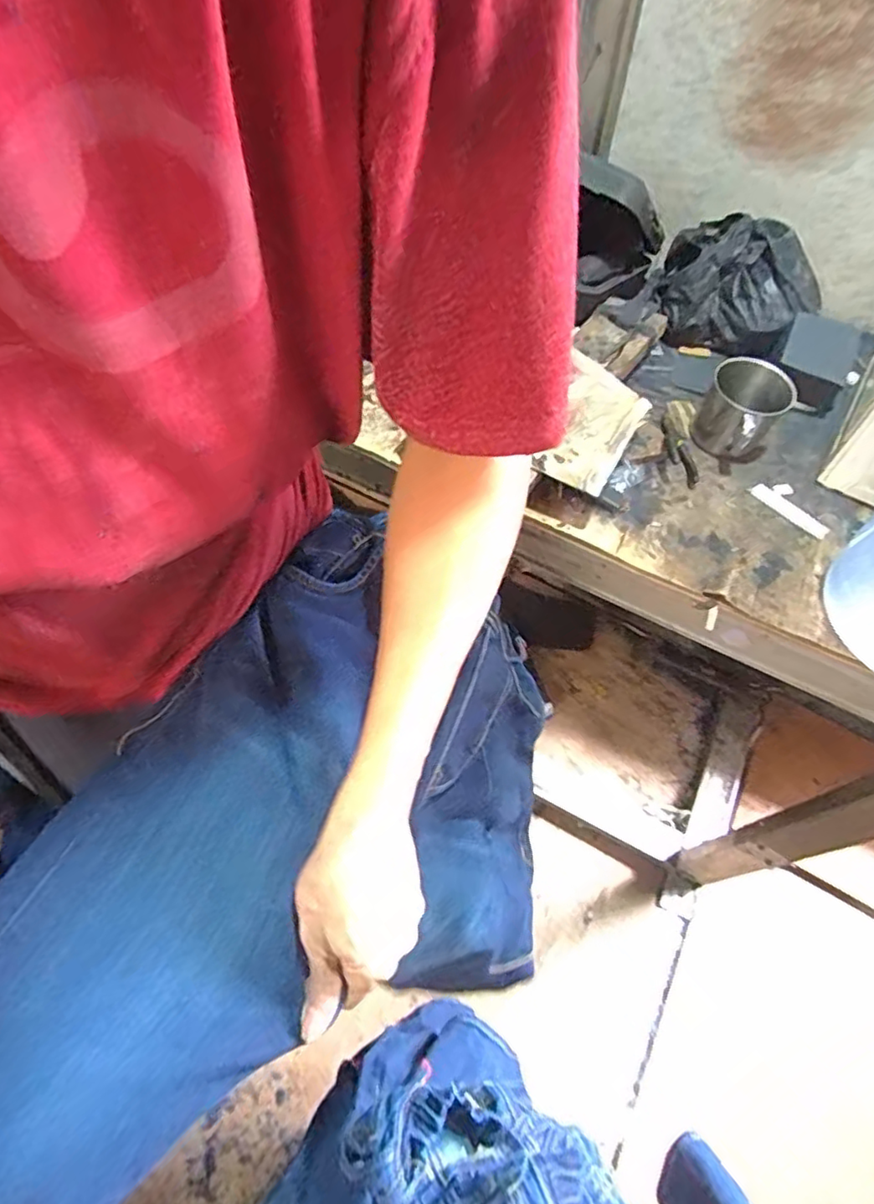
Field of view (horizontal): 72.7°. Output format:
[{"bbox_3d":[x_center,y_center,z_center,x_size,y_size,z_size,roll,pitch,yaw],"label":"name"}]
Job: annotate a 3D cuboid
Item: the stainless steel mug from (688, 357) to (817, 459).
[{"bbox_3d":[0.328,-0.199,0.630,0.092,0.073,0.087,1,57,-2],"label":"stainless steel mug"}]

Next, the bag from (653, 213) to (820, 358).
[{"bbox_3d":[0.364,-0.384,0.723,0.182,0.110,0.123,20,58,10],"label":"bag"}]

